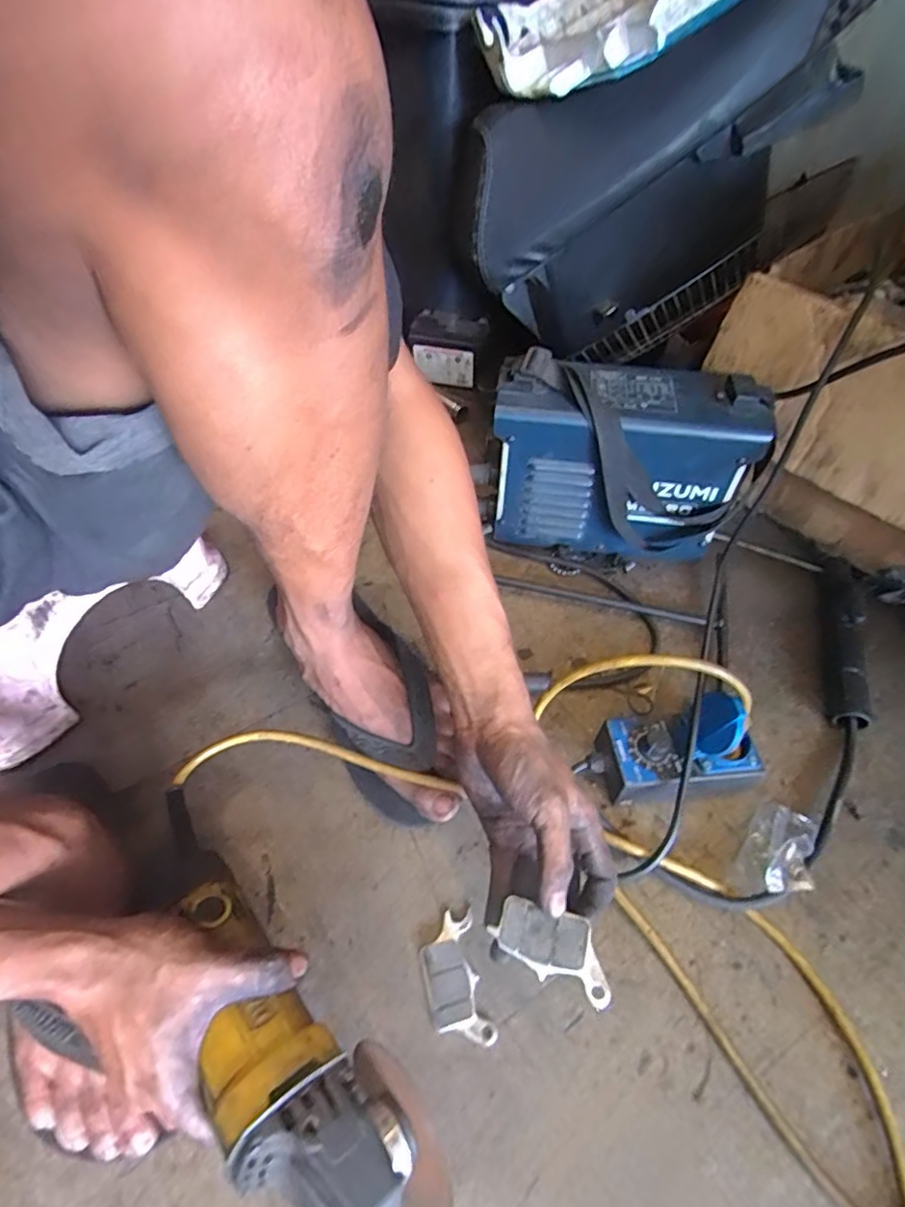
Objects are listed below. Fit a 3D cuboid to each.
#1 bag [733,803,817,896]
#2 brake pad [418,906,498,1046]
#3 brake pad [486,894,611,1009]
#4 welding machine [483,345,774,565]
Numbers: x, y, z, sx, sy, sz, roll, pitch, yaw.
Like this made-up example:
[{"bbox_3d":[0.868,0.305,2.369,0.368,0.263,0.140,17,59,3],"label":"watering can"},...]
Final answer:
[{"bbox_3d":[0.248,0.194,0.433,0.044,0.030,0.073,31,57,22],"label":"bag"},{"bbox_3d":[0.000,0.259,0.394,0.042,0.007,0.078,-9,52,-8],"label":"brake pad"},{"bbox_3d":[0.059,0.196,0.326,0.068,0.010,0.034,20,54,18],"label":"brake pad"},{"bbox_3d":[0.173,-0.150,0.611,0.254,0.181,0.123,8,52,6],"label":"welding machine"}]

